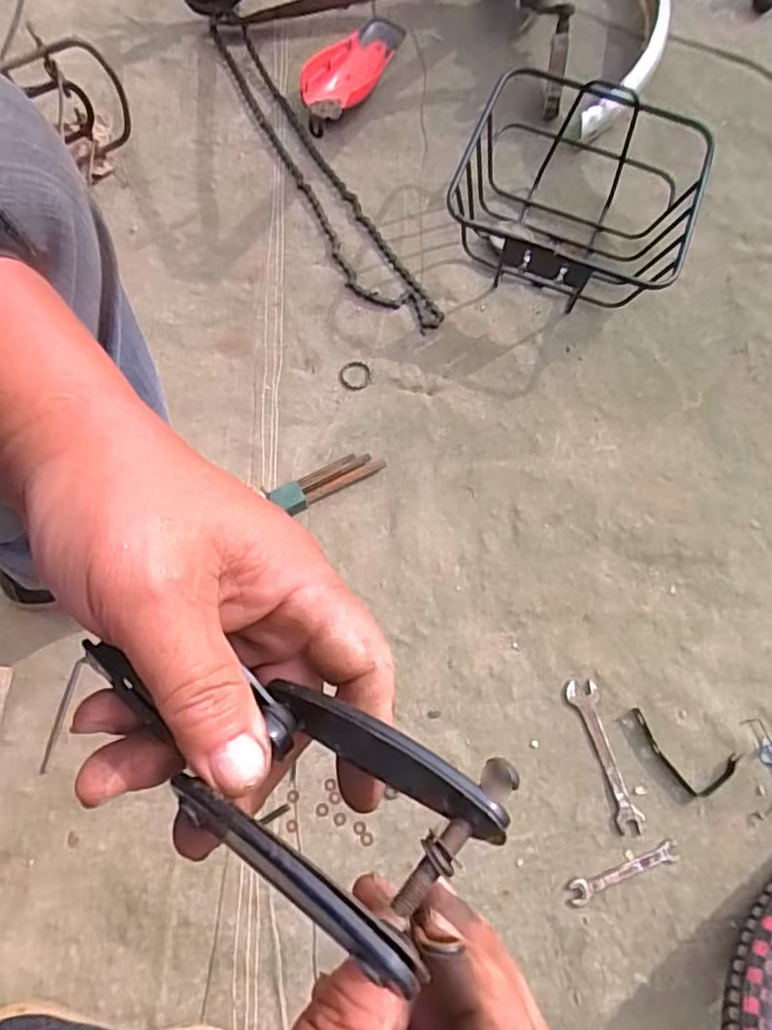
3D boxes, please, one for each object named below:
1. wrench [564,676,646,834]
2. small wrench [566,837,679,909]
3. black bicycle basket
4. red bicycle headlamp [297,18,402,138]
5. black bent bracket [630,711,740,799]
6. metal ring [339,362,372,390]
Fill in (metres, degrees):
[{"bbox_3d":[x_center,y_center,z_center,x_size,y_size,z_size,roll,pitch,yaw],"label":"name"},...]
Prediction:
[{"bbox_3d":[0.225,0.245,0.647,0.031,0.010,0.151,-17,75,-8],"label":"wrench"},{"bbox_3d":[0.231,0.350,0.617,0.118,0.006,0.024,-18,76,-9],"label":"small wrench"},{"bbox_3d":[0.220,-0.375,0.745,0.261,0.126,0.241,19,73,2],"label":"black bicycle basket"},{"bbox_3d":[-0.046,-0.591,0.846,0.179,0.057,0.068,-42,82,-10],"label":"red bicycle headlamp"},{"bbox_3d":[0.300,0.249,0.646,0.110,0.011,0.056,24,74,4],"label":"black bent bracket"},{"bbox_3d":[-0.037,-0.166,0.755,0.038,0.004,0.037,1,74,-3],"label":"metal ring"}]

